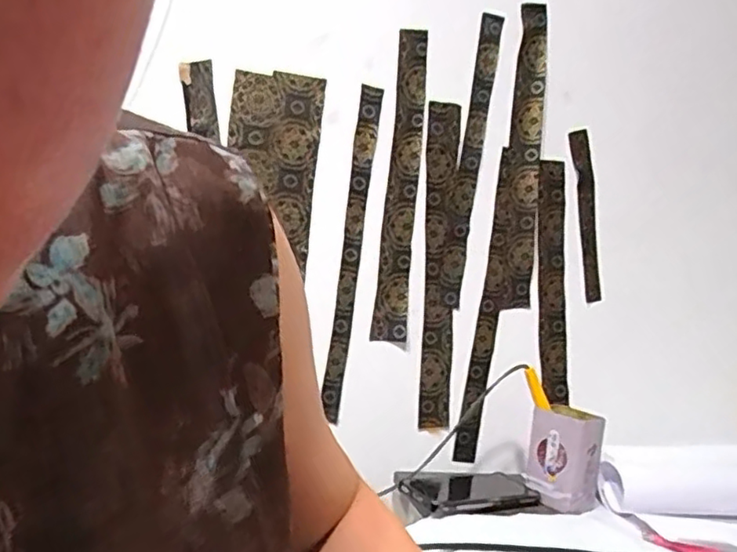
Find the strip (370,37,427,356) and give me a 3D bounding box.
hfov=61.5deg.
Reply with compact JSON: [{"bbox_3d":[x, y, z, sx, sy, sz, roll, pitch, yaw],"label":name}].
[{"bbox_3d":[0.044,-0.119,0.835,0.051,0.410,0.009,5,-1,-17],"label":"strip"}]

